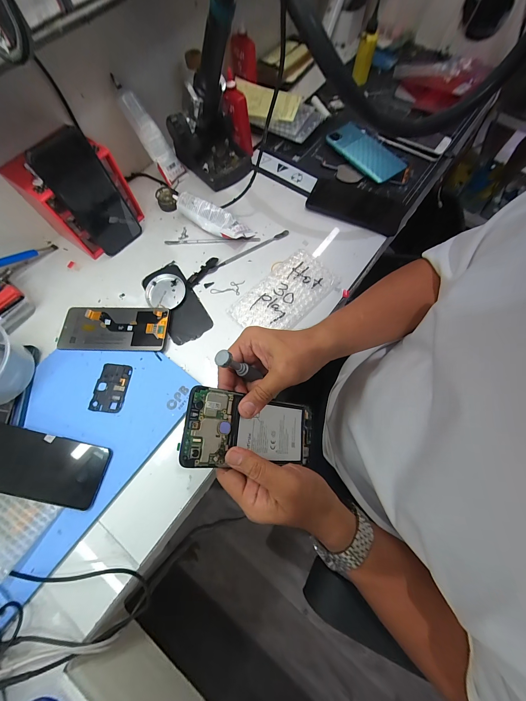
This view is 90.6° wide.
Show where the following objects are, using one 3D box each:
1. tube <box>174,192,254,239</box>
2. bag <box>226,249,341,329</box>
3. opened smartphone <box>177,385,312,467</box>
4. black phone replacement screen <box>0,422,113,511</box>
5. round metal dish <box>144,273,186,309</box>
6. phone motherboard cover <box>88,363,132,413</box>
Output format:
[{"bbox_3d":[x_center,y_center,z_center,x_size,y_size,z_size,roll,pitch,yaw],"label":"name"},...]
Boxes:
[{"bbox_3d":[-0.095,-0.238,0.466,0.159,0.036,0.046,28,73,9],"label":"tube"},{"bbox_3d":[0.036,-0.090,0.427,0.095,0.016,0.171,42,76,13],"label":"bag"},{"bbox_3d":[-0.006,0.088,0.287,0.164,0.009,0.071,16,67,-34],"label":"opened smartphone"},{"bbox_3d":[-0.280,0.142,0.323,0.159,0.007,0.073,15,67,-5],"label":"black phone replacement screen"},{"bbox_3d":[-0.162,-0.097,0.431,0.064,0.013,0.058,9,71,3],"label":"round metal dish"},{"bbox_3d":[-0.217,0.052,0.371,0.047,0.004,0.068,7,71,2],"label":"phone motherboard cover"}]

